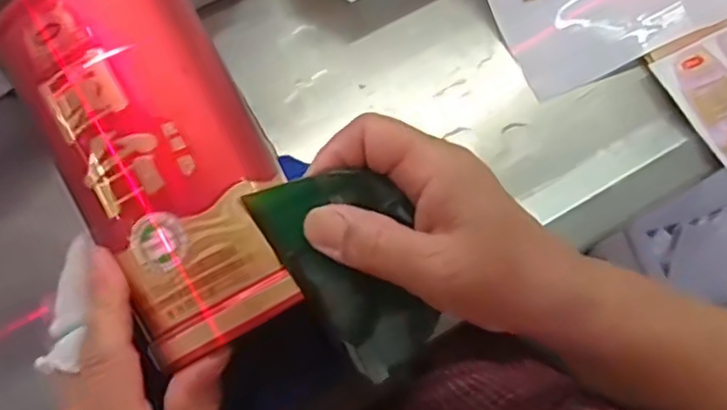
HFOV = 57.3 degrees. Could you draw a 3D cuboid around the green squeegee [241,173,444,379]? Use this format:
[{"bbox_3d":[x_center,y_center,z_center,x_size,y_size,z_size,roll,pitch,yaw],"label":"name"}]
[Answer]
[{"bbox_3d":[-0.001,0.024,0.277,0.054,0.007,0.091,-33,96,-9],"label":"green squeegee"}]

